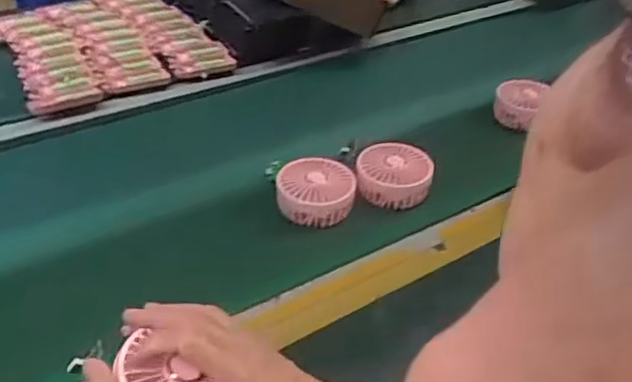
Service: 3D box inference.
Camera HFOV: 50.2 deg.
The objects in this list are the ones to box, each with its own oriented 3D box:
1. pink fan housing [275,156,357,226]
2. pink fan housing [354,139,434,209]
[{"bbox_3d":[0.005,0.003,0.764,0.093,0.052,0.079,9,36,9],"label":"pink fan housing"},{"bbox_3d":[0.091,-0.018,0.799,0.090,0.046,0.085,6,35,4],"label":"pink fan housing"}]

